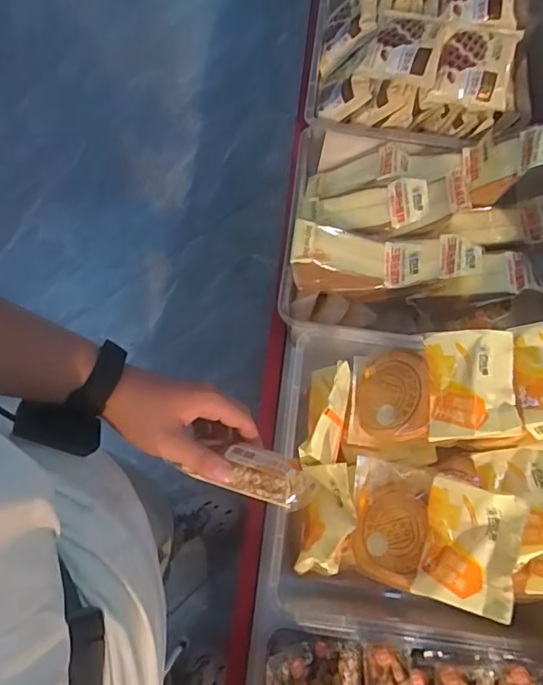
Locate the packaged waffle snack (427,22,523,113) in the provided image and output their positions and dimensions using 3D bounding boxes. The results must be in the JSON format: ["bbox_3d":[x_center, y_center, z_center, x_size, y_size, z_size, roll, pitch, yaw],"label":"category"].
[{"bbox_3d":[0.267,-0.362,0.684,0.095,0.031,0.115,18,70,6],"label":"packaged waffle snack"}]

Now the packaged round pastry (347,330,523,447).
[{"bbox_3d":[0.159,0.050,0.545,0.173,0.030,0.106,-11,64,38],"label":"packaged round pastry"}]

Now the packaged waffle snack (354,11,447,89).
[{"bbox_3d":[0.177,-0.391,0.680,0.097,0.026,0.110,23,70,8],"label":"packaged waffle snack"}]

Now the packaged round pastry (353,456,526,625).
[{"bbox_3d":[0.145,0.178,0.494,0.167,0.025,0.108,3,70,43],"label":"packaged round pastry"}]

